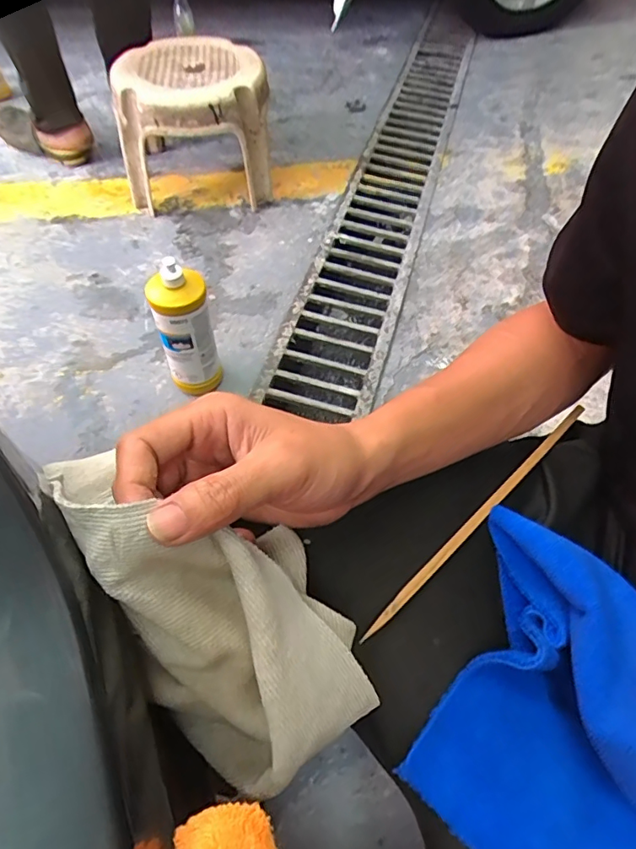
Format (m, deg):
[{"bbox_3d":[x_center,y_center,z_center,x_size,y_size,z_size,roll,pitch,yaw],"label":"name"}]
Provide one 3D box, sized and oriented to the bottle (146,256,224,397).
[{"bbox_3d":[-0.202,-0.141,0.790,0.079,0.241,0.060,-11,55,-11],"label":"bottle"}]

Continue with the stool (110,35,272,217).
[{"bbox_3d":[-0.276,-0.652,1.142,0.328,0.283,0.307,-1,54,-4],"label":"stool"}]

